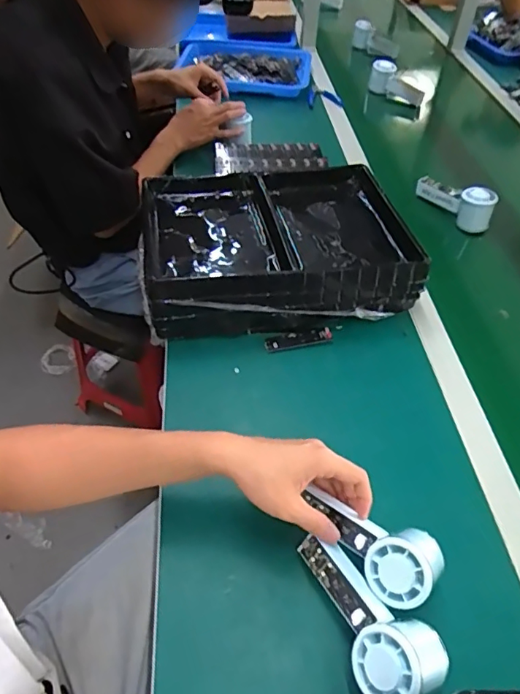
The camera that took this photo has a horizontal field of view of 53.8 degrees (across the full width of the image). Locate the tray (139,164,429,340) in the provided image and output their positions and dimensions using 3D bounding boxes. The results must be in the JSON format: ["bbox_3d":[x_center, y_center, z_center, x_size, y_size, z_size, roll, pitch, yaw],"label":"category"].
[{"bbox_3d":[0.023,-0.163,0.775,0.378,0.086,0.299,-7,48,-6],"label":"tray"}]

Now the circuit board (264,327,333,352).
[{"bbox_3d":[0.052,-0.010,0.694,0.093,0.007,0.020,-12,48,-10],"label":"circuit board"}]

